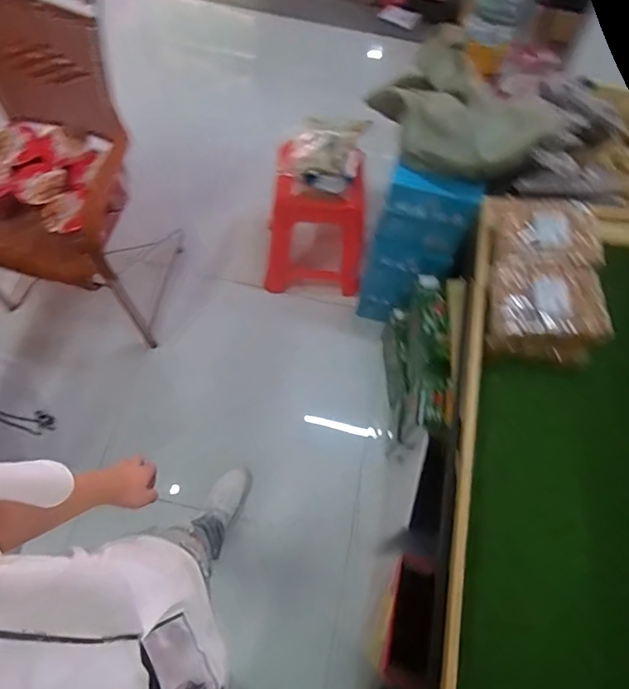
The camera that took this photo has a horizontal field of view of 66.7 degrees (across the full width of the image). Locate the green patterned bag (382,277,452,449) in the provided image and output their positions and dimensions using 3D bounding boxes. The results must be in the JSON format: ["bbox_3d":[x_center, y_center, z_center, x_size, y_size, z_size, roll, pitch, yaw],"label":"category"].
[{"bbox_3d":[0.299,0.066,1.404,0.105,0.416,0.476,4,65,-1],"label":"green patterned bag"}]

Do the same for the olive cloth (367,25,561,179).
[{"bbox_3d":[0.350,-0.608,1.182,0.355,0.192,0.475,-30,70,-16],"label":"olive cloth"}]

